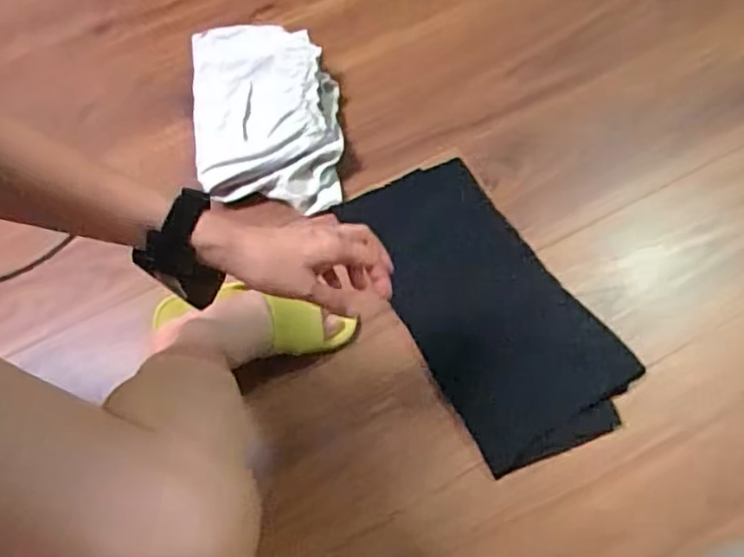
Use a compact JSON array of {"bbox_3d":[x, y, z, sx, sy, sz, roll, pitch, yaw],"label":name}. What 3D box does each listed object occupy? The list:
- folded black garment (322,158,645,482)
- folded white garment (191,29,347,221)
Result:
[{"bbox_3d":[0.138,0.026,0.838,0.201,0.017,0.407,-28,69,-11],"label":"folded black garment"},{"bbox_3d":[-0.145,-0.221,0.913,0.190,0.072,0.276,-6,67,-2],"label":"folded white garment"}]

